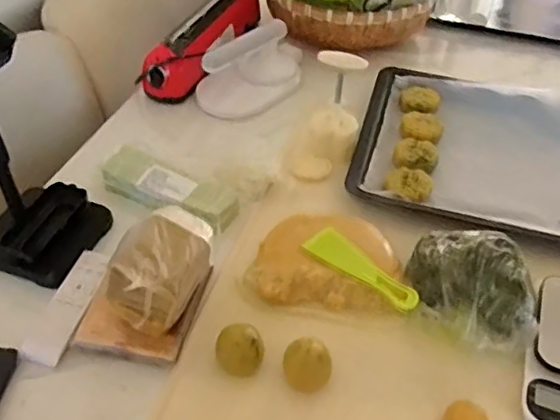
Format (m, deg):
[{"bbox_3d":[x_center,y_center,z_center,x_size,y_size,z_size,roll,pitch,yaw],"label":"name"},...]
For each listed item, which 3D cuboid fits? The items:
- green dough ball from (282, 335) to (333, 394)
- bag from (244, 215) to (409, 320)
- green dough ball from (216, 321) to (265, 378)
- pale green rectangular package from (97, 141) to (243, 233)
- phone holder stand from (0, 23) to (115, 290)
[{"bbox_3d":[0.027,0.154,0.570,0.046,0.041,0.042,1,45,-1],"label":"green dough ball"},{"bbox_3d":[0.052,0.056,0.661,0.168,0.026,0.118,6,45,3],"label":"bag"},{"bbox_3d":[-0.040,0.139,0.579,0.047,0.038,0.054,-17,48,-18],"label":"green dough ball"},{"bbox_3d":[-0.141,-0.027,0.739,0.175,0.039,0.066,20,48,17],"label":"pale green rectangular package"},{"bbox_3d":[-0.273,-0.052,0.603,0.114,0.239,0.126,17,47,14],"label":"phone holder stand"}]

